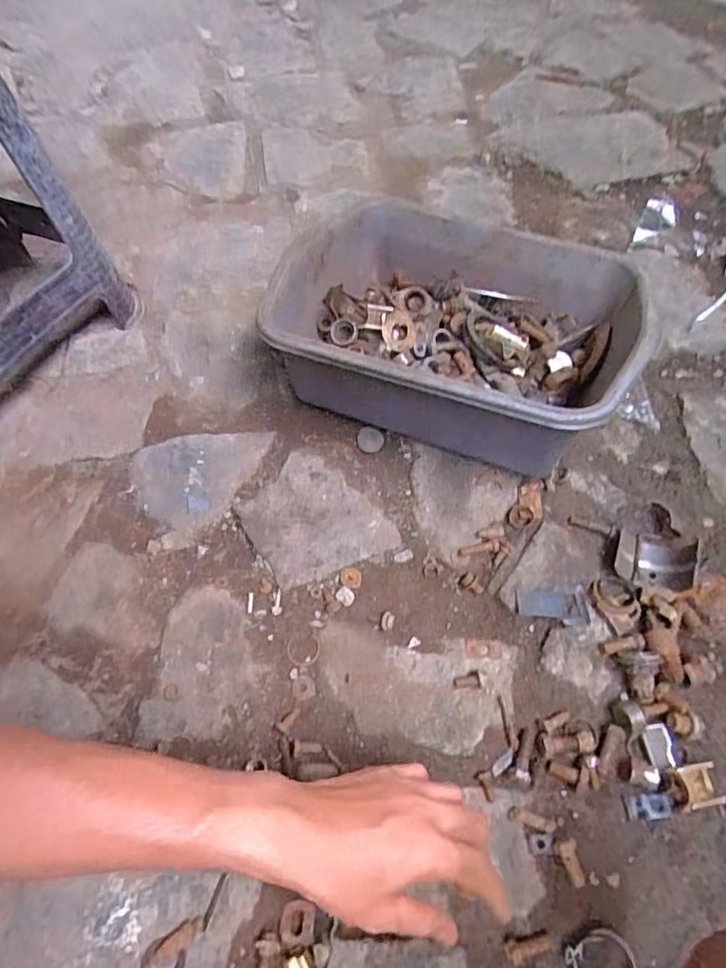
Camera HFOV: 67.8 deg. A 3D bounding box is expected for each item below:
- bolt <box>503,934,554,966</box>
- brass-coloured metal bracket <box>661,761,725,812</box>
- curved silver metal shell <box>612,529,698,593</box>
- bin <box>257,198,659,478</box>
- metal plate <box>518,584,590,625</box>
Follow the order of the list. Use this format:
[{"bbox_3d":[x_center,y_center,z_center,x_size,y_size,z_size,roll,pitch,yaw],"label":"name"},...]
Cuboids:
[{"bbox_3d":[0.109,0.305,0.354,0.032,0.007,0.013,-6,60,-2],"label":"bolt"},{"bbox_3d":[0.244,0.225,0.400,0.041,0.018,0.028,-9,60,-4],"label":"brass-coloured metal bracket"},{"bbox_3d":[0.265,0.067,0.491,0.062,0.020,0.054,15,61,10],"label":"curved silver metal shell"},{"bbox_3d":[0.089,-0.157,0.555,0.333,0.136,0.260,19,62,12],"label":"bin"},{"bbox_3d":[0.165,0.107,0.469,0.058,0.004,0.033,-2,60,0],"label":"metal plate"}]

